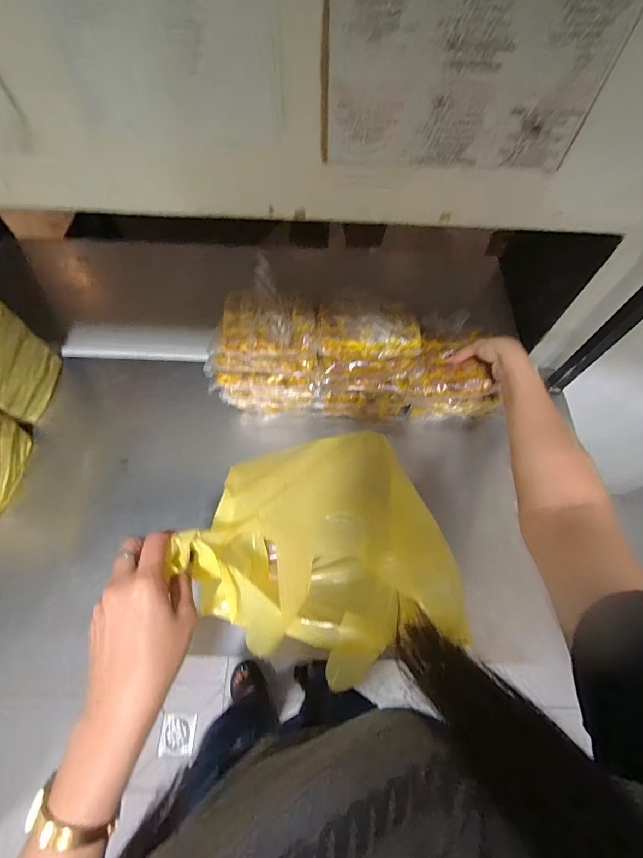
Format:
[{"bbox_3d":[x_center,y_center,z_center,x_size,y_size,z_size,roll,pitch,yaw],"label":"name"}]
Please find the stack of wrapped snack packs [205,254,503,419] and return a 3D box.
[{"bbox_3d":[0.057,-0.111,0.601,0.441,0.191,0.139,8,62,-5],"label":"stack of wrapped snack packs"}]

